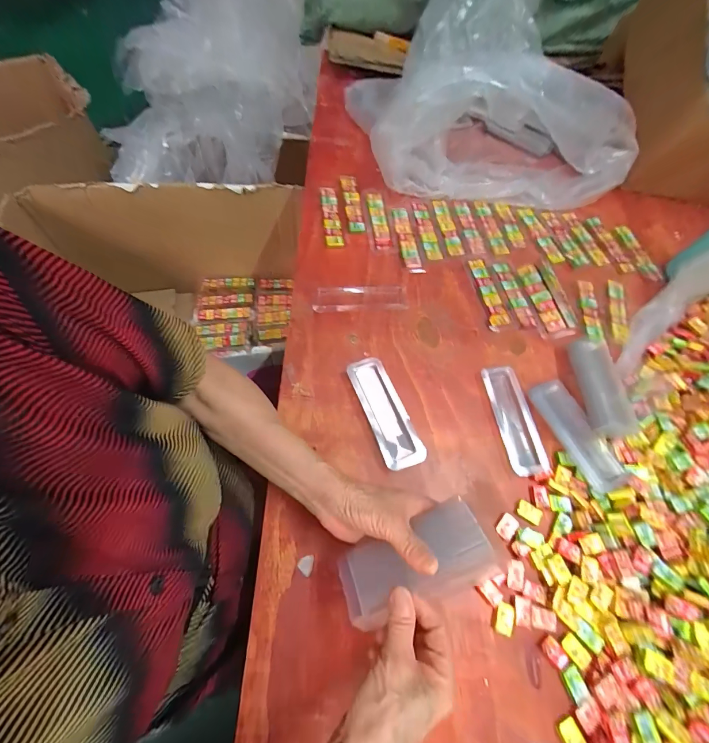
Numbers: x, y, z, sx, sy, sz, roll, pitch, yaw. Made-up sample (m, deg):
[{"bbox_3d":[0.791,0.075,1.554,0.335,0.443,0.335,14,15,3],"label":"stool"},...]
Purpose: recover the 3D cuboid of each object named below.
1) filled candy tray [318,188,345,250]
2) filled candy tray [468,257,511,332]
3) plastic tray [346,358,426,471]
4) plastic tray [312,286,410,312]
[{"bbox_3d":[-0.037,-0.248,0.561,0.029,0.013,0.122,-6,65,-7],"label":"filled candy tray"},{"bbox_3d":[0.201,-0.117,0.525,0.032,0.009,0.121,-8,66,-7],"label":"filled candy tray"},{"bbox_3d":[0.037,0.049,0.430,0.049,0.012,0.141,-19,68,-12],"label":"plastic tray"},{"bbox_3d":[0.011,-0.104,0.500,0.132,0.006,0.038,-2,65,-5],"label":"plastic tray"}]

